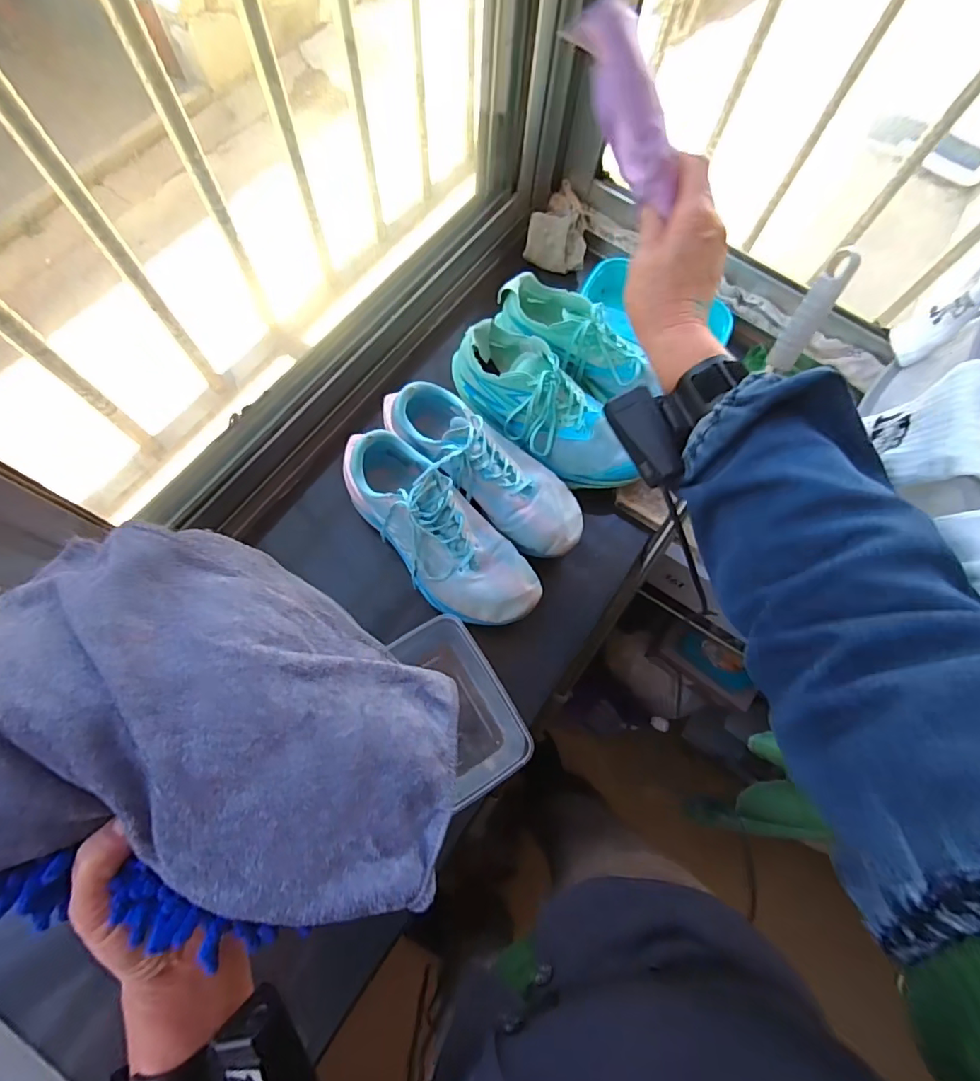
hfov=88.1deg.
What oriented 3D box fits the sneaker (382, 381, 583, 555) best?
[{"bbox_3d":[-0.010,-0.092,0.595,0.284,0.088,0.097,35,75,9],"label":"sneaker"}]

